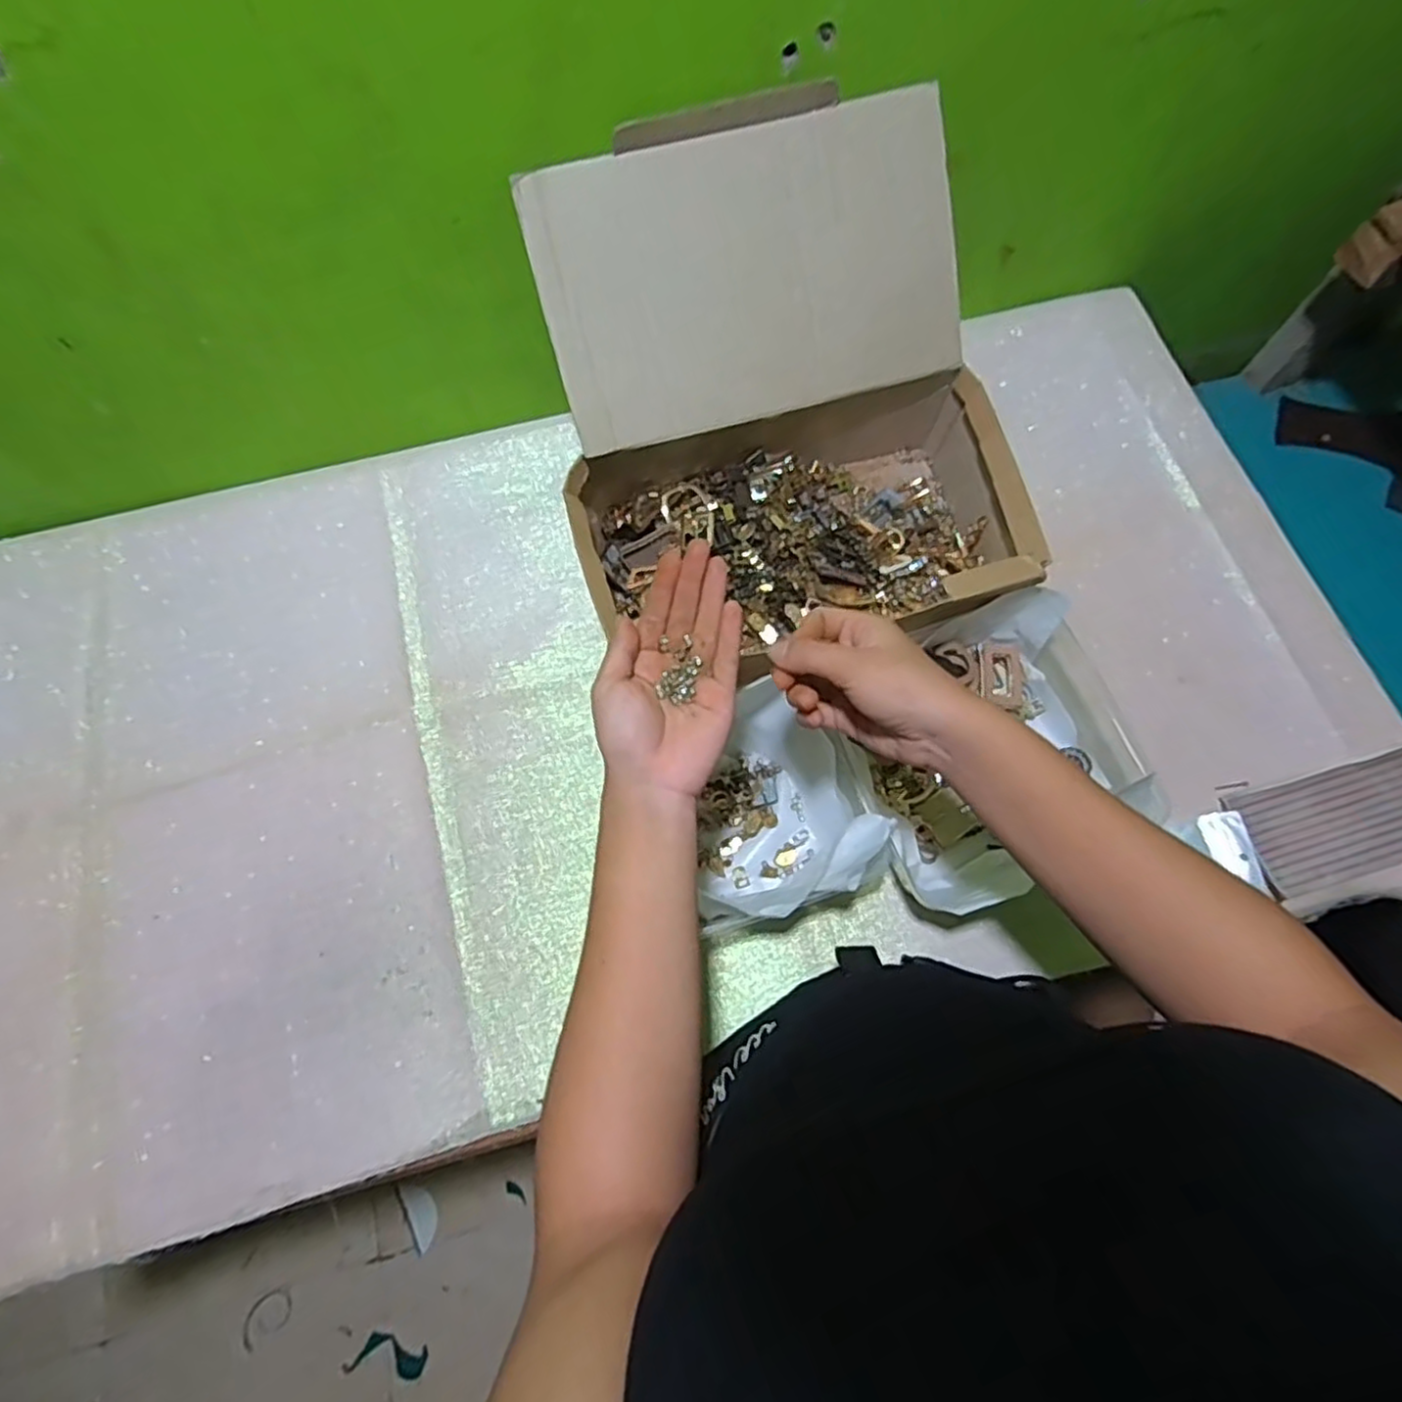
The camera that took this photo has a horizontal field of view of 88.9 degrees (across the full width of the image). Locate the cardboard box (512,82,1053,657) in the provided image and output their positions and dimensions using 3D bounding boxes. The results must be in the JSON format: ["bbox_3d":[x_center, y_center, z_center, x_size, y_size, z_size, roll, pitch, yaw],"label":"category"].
[{"bbox_3d":[0.061,-0.216,0.553,0.333,0.224,0.333,-10,70,-2],"label":"cardboard box"}]

